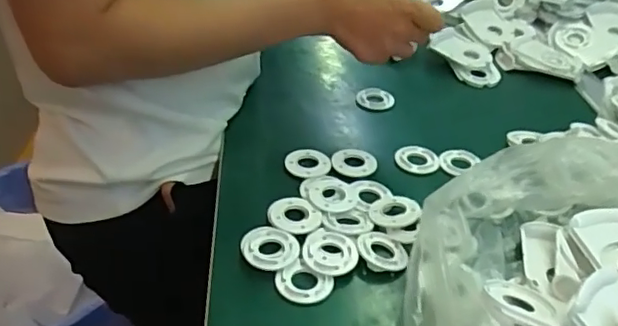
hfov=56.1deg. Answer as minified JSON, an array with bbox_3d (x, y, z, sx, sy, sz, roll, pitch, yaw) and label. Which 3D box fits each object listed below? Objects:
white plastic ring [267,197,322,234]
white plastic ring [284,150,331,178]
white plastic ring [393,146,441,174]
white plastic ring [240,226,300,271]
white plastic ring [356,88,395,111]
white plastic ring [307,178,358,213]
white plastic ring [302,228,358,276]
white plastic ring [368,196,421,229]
[{"bbox_3d":[-0.012,0.043,0.504,0.047,0.004,0.047,2,37,-2],"label":"white plastic ring"},{"bbox_3d":[-0.001,0.000,0.570,0.043,0.007,0.040,2,37,-2],"label":"white plastic ring"},{"bbox_3d":[0.109,-0.004,0.591,0.038,0.007,0.038,-1,48,1],"label":"white plastic ring"},{"bbox_3d":[-0.032,0.069,0.470,0.046,0.009,0.047,-2,34,1],"label":"white plastic ring"},{"bbox_3d":[0.079,-0.078,0.690,0.043,0.004,0.041,2,37,-2],"label":"white plastic ring"},{"bbox_3d":[0.021,0.028,0.524,0.043,0.007,0.043,2,37,-2],"label":"white plastic ring"},{"bbox_3d":[0.017,0.071,0.469,0.043,0.007,0.047,2,37,-2],"label":"white plastic ring"},{"bbox_3d":[0.075,0.042,0.509,0.043,0.008,0.043,9,37,7],"label":"white plastic ring"}]

